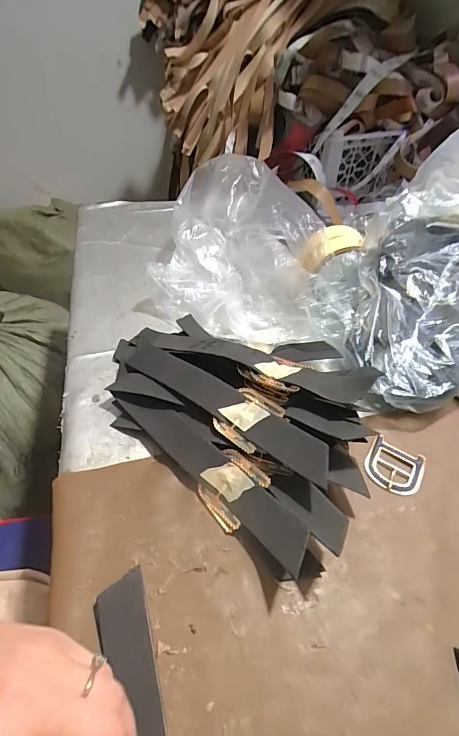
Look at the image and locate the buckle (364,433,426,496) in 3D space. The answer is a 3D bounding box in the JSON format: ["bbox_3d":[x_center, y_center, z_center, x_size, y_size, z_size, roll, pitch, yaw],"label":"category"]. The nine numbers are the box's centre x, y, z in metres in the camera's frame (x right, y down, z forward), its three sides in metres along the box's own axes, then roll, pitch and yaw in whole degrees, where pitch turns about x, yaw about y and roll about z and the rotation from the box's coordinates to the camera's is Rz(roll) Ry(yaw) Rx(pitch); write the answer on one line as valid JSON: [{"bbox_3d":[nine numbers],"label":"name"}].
[{"bbox_3d":[0.150,0.089,0.346,0.050,0.005,0.049,28,50,20],"label":"buckle"}]

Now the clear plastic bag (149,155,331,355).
[{"bbox_3d":[0.017,-0.162,0.500,0.199,0.116,0.275,7,46,2],"label":"clear plastic bag"}]

